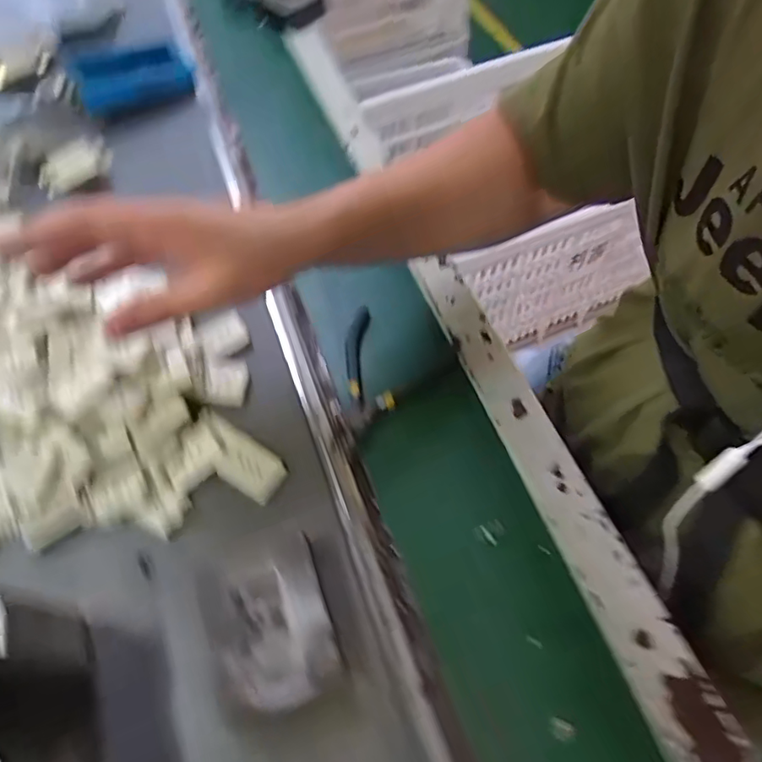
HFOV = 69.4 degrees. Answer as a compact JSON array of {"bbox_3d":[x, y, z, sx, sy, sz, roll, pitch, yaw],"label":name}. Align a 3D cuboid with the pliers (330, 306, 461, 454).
[{"bbox_3d":[0.000,0.004,0.437,0.092,0.019,0.121,20,62,14],"label":"pliers"}]

